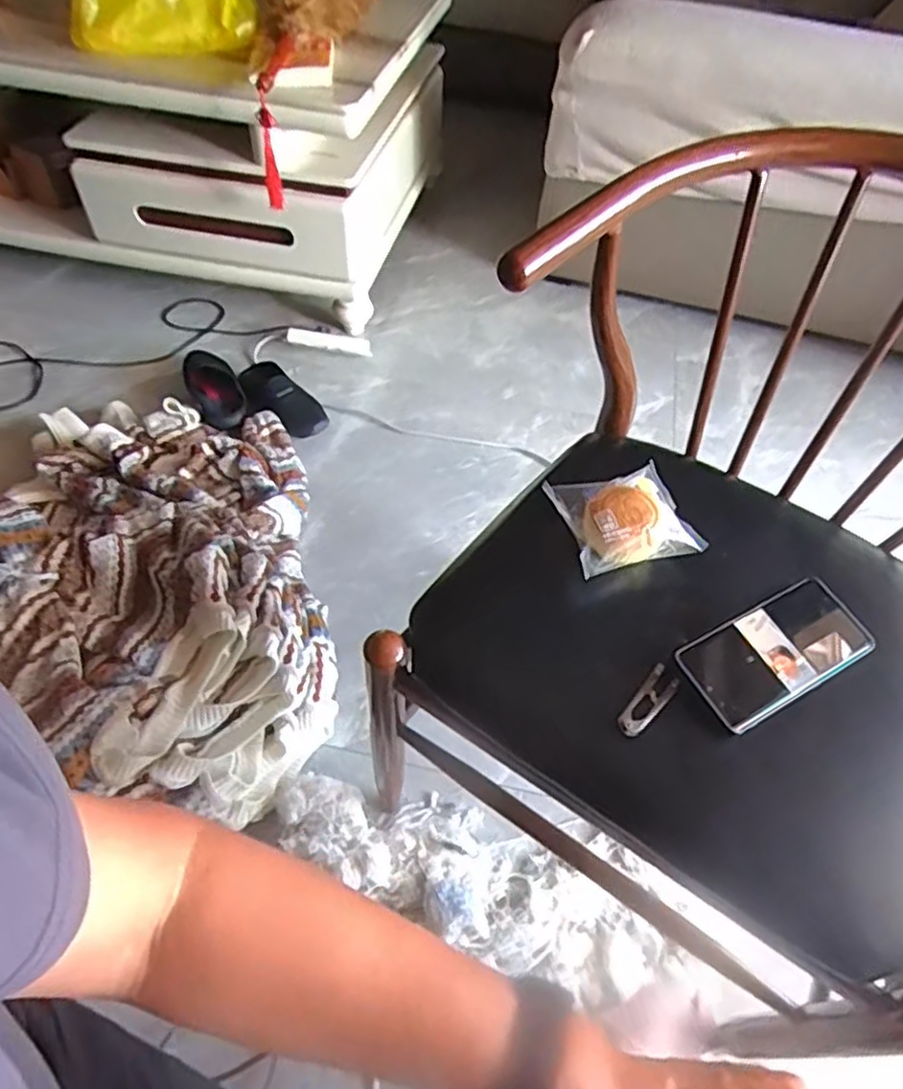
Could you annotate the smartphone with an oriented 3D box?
[{"bbox_3d":[0.265,0.086,0.572,0.151,0.012,0.078,-26,63,-14],"label":"smartphone"}]

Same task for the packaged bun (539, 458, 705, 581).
[{"bbox_3d":[0.156,-0.026,0.631,0.120,0.038,0.092,-11,54,-12],"label":"packaged bun"}]

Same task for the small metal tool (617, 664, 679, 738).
[{"bbox_3d":[0.155,0.125,0.553,0.022,0.008,0.065,35,58,21],"label":"small metal tool"}]

